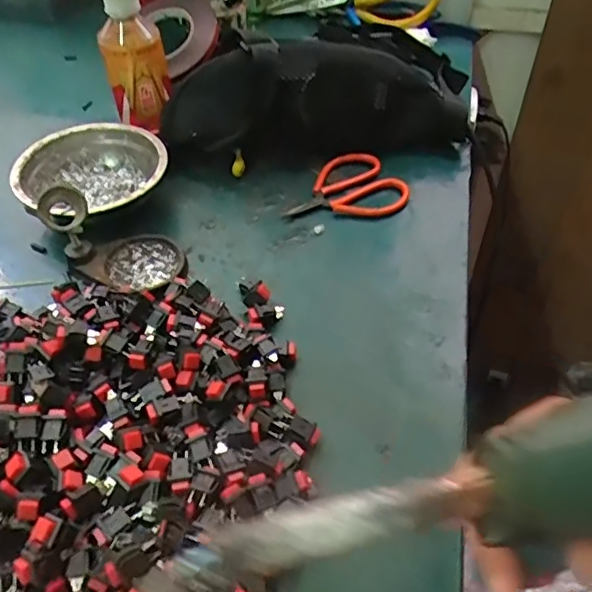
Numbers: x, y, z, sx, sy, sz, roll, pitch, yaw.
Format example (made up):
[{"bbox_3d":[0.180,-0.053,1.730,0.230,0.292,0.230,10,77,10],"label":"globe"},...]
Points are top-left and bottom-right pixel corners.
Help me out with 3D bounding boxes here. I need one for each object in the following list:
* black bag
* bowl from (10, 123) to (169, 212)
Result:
[{"bbox_3d":[0.020,-0.182,0.535,0.277,0.101,0.076,0,47,0],"label":"black bag"},{"bbox_3d":[-0.178,-0.105,0.509,0.129,0.039,0.120,6,48,5],"label":"bowl"}]

